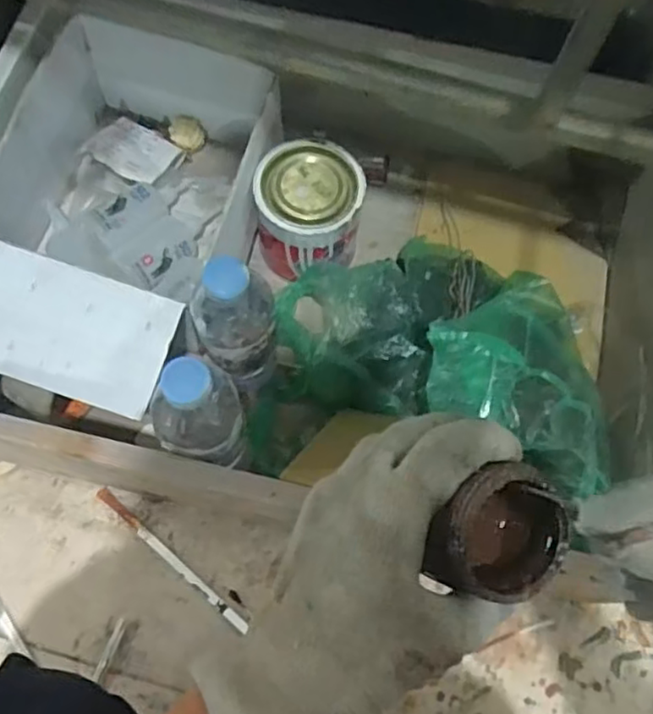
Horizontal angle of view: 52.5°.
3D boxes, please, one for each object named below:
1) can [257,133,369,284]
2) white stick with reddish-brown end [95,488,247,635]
[{"bbox_3d":[-0.017,-0.134,0.626,0.093,0.101,0.090,1,70,-3],"label":"can"},{"bbox_3d":[-0.142,0.177,0.591,0.172,0.004,0.010,39,73,11],"label":"white stick with reddish-brown end"}]

